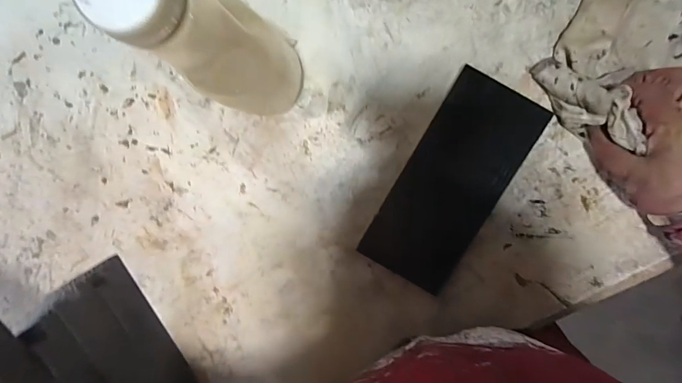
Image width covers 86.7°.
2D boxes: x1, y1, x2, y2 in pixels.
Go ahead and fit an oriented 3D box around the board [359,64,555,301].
[{"bbox_3d":[0.105,-0.007,0.351,0.091,0.025,0.202,29,100,0],"label":"board"}]

